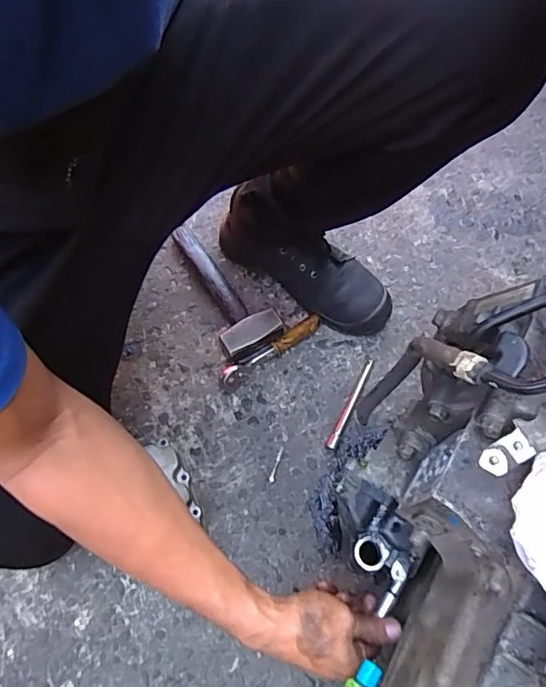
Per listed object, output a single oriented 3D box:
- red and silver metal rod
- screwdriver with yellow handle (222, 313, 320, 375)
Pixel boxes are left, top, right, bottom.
[{"bbox_3d":[0.112,0.083,0.704,0.013,0.013,0.145,27,66,10],"label":"red and silver metal rod"},{"bbox_3d":[0.000,0.006,0.724,0.159,0.030,0.024,-28,69,-15],"label":"screwdriver with yellow handle"}]

